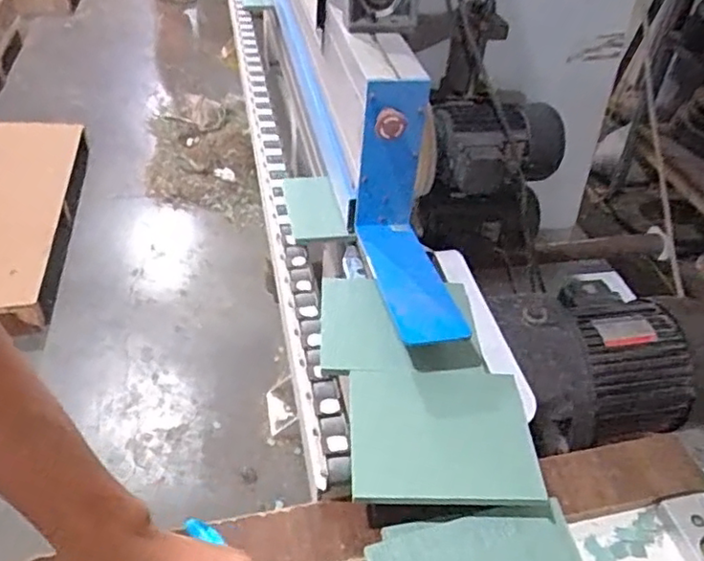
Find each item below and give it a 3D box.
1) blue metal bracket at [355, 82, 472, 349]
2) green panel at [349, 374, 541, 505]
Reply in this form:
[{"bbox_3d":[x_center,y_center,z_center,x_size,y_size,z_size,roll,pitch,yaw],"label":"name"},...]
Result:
[{"bbox_3d":[0.069,-0.077,0.724,0.080,0.213,0.253,-5,42,-11],"label":"blue metal bracket"},{"bbox_3d":[0.091,0.158,0.653,0.181,0.012,0.156,-1,37,-1],"label":"green panel"}]

